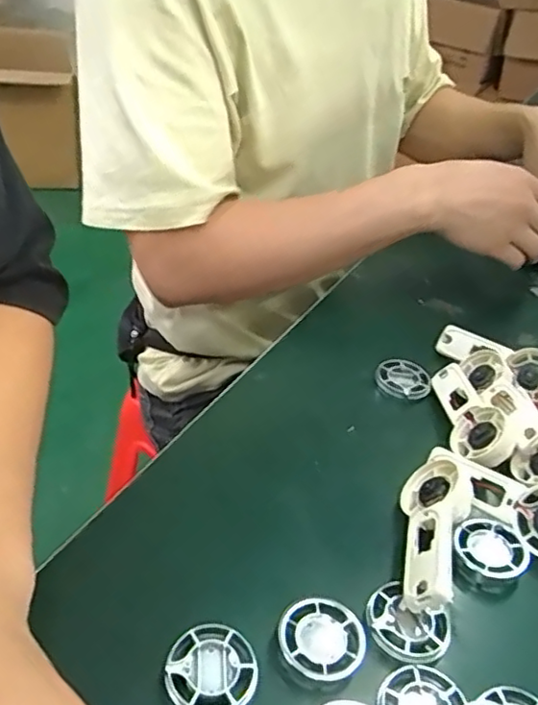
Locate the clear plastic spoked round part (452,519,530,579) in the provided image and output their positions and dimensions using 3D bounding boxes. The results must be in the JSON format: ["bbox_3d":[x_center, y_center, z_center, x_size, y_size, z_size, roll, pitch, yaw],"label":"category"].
[{"bbox_3d":[0.121,0.107,0.344,0.039,0.009,0.034,19,38,13],"label":"clear plastic spoked round part"}]

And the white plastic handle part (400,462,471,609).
[{"bbox_3d":[0.085,0.094,0.336,0.036,0.026,0.095,19,38,13],"label":"white plastic handle part"}]

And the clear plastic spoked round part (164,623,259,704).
[{"bbox_3d":[-0.025,0.141,0.274,0.038,0.014,0.039,20,38,15],"label":"clear plastic spoked round part"}]

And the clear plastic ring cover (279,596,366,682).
[{"bbox_3d":[0.025,0.131,0.289,0.039,0.010,0.037,4,37,-7],"label":"clear plastic ring cover"}]

